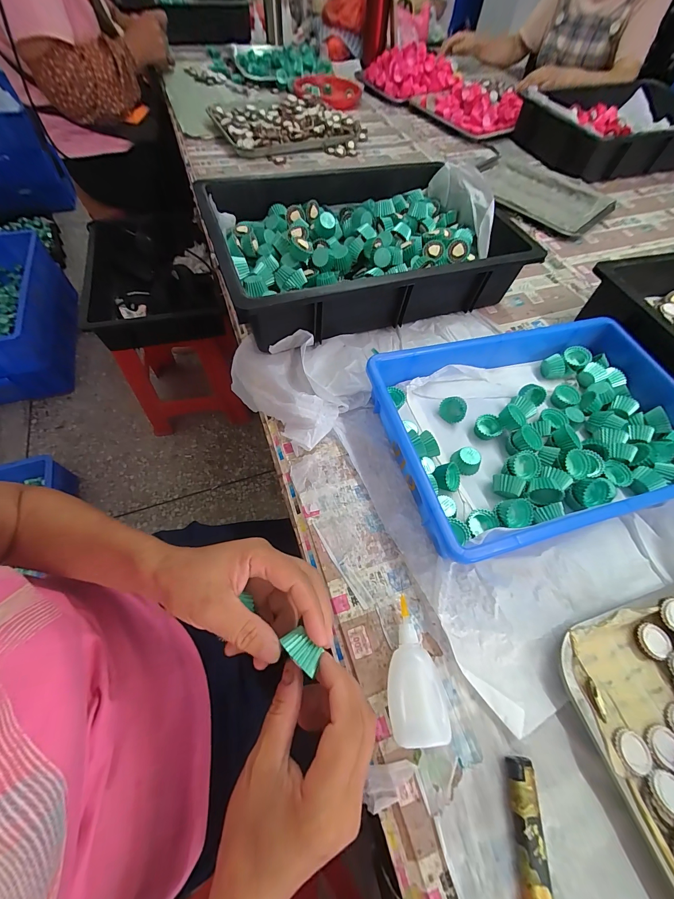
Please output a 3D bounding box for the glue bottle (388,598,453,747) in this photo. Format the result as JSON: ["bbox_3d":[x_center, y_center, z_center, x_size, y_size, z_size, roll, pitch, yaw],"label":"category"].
[{"bbox_3d":[0.060,0.182,0.269,0.043,0.028,0.096,-4,62,-5],"label":"glue bottle"}]

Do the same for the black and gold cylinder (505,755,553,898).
[{"bbox_3d":[0.136,0.273,0.228,0.019,0.013,0.079,7,61,1],"label":"black and gold cylinder"}]

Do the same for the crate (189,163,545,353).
[{"bbox_3d":[0.035,-0.328,0.512,0.437,0.092,0.326,-18,64,-12],"label":"crate"}]

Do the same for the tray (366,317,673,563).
[{"bbox_3d":[0.241,-0.031,0.377,0.362,0.056,0.238,-13,63,-10],"label":"tray"}]

